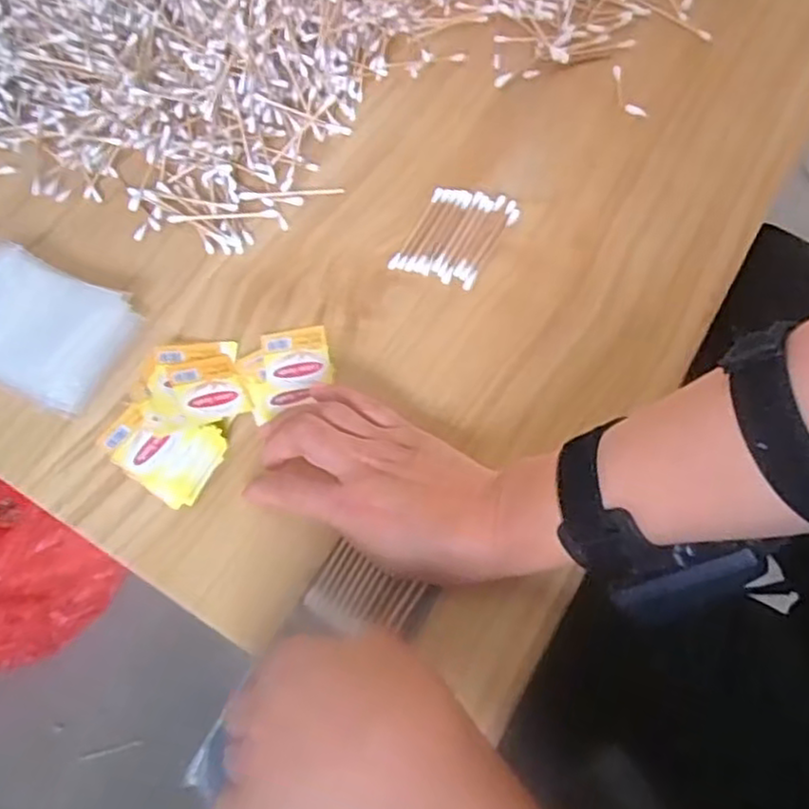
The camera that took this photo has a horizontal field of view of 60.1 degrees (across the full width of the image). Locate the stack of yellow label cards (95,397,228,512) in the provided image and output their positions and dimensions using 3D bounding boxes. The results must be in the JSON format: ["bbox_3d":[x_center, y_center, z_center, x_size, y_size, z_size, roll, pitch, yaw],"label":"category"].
[{"bbox_3d":[-0.135,0.023,0.390,0.060,0.024,0.045,29,69,16],"label":"stack of yellow label cards"}]

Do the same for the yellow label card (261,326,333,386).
[{"bbox_3d":[-0.066,-0.028,0.426,0.039,0.005,0.041,-11,64,-2],"label":"yellow label card"}]

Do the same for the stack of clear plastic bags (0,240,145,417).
[{"bbox_3d":[-0.225,-0.047,0.426,0.107,0.030,0.076,25,68,14],"label":"stack of clear plastic bags"}]

